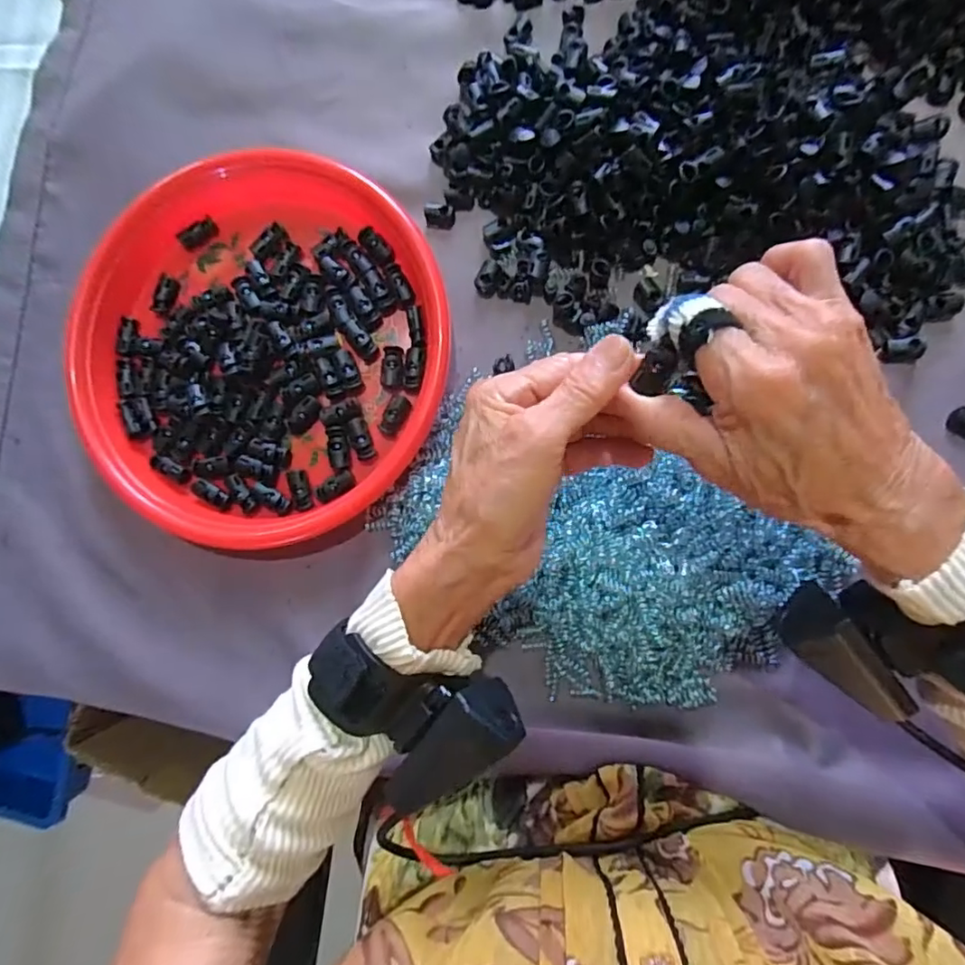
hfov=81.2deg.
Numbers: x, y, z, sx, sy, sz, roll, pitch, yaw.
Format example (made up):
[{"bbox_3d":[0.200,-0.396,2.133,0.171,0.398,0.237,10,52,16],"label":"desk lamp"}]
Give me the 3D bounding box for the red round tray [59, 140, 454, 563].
[{"bbox_3d":[-0.152,-0.094,0.378,0.245,0.026,0.264,0,86,6],"label":"red round tray"}]

